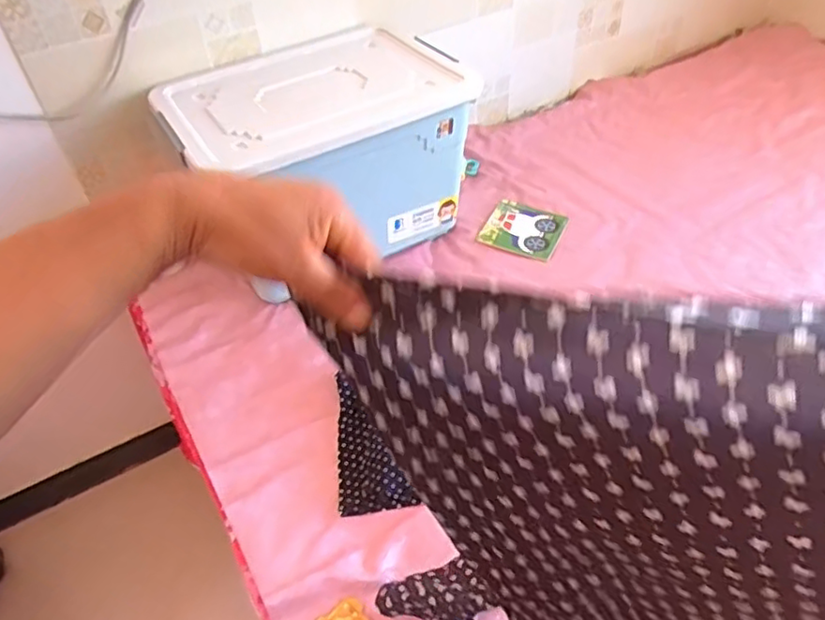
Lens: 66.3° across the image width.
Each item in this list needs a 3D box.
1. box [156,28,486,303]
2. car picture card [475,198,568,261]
[{"bbox_3d":[-0.168,-0.293,1.183,0.490,0.284,0.373,-32,50,-24],"label":"box"},{"bbox_3d":[0.224,-0.163,1.261,0.152,0.010,0.149,18,49,23],"label":"car picture card"}]

